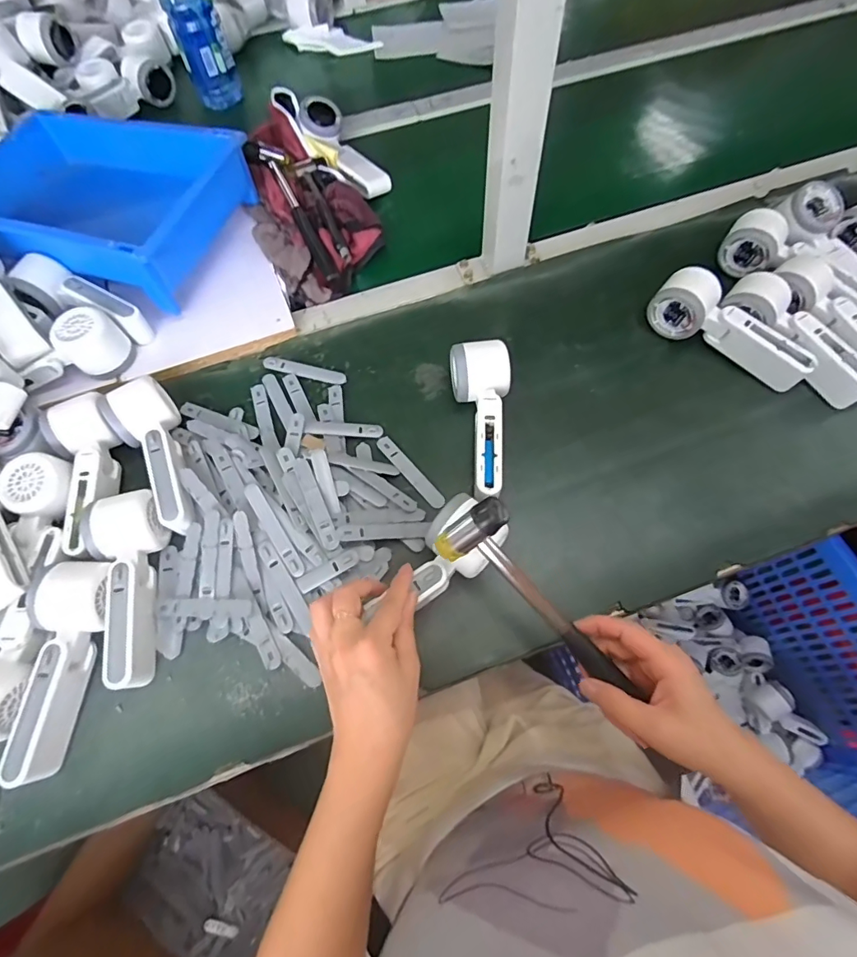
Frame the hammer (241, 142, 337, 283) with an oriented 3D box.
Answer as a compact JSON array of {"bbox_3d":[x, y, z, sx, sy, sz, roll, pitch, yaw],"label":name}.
[{"bbox_3d":[-0.173,-0.336,0.605,0.058,0.028,0.240,-21,69,-7],"label":"hammer"}]

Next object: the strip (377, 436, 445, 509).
[{"bbox_3d":[-0.018,-0.008,0.481,0.014,0.004,0.095,-38,72,-13],"label":"strip"}]

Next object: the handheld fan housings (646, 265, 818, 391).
[{"bbox_3d":[0.322,-0.162,0.515,0.170,0.052,0.051,31,72,13],"label":"handheld fan housings"}]

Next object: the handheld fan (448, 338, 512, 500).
[{"bbox_3d":[0.049,-0.053,0.473,0.057,0.053,0.159,2,65,3],"label":"handheld fan"}]

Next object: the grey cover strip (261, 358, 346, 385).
[{"bbox_3d":[-0.137,-0.120,0.535,0.096,0.004,0.016,15,69,7],"label":"grey cover strip"}]

